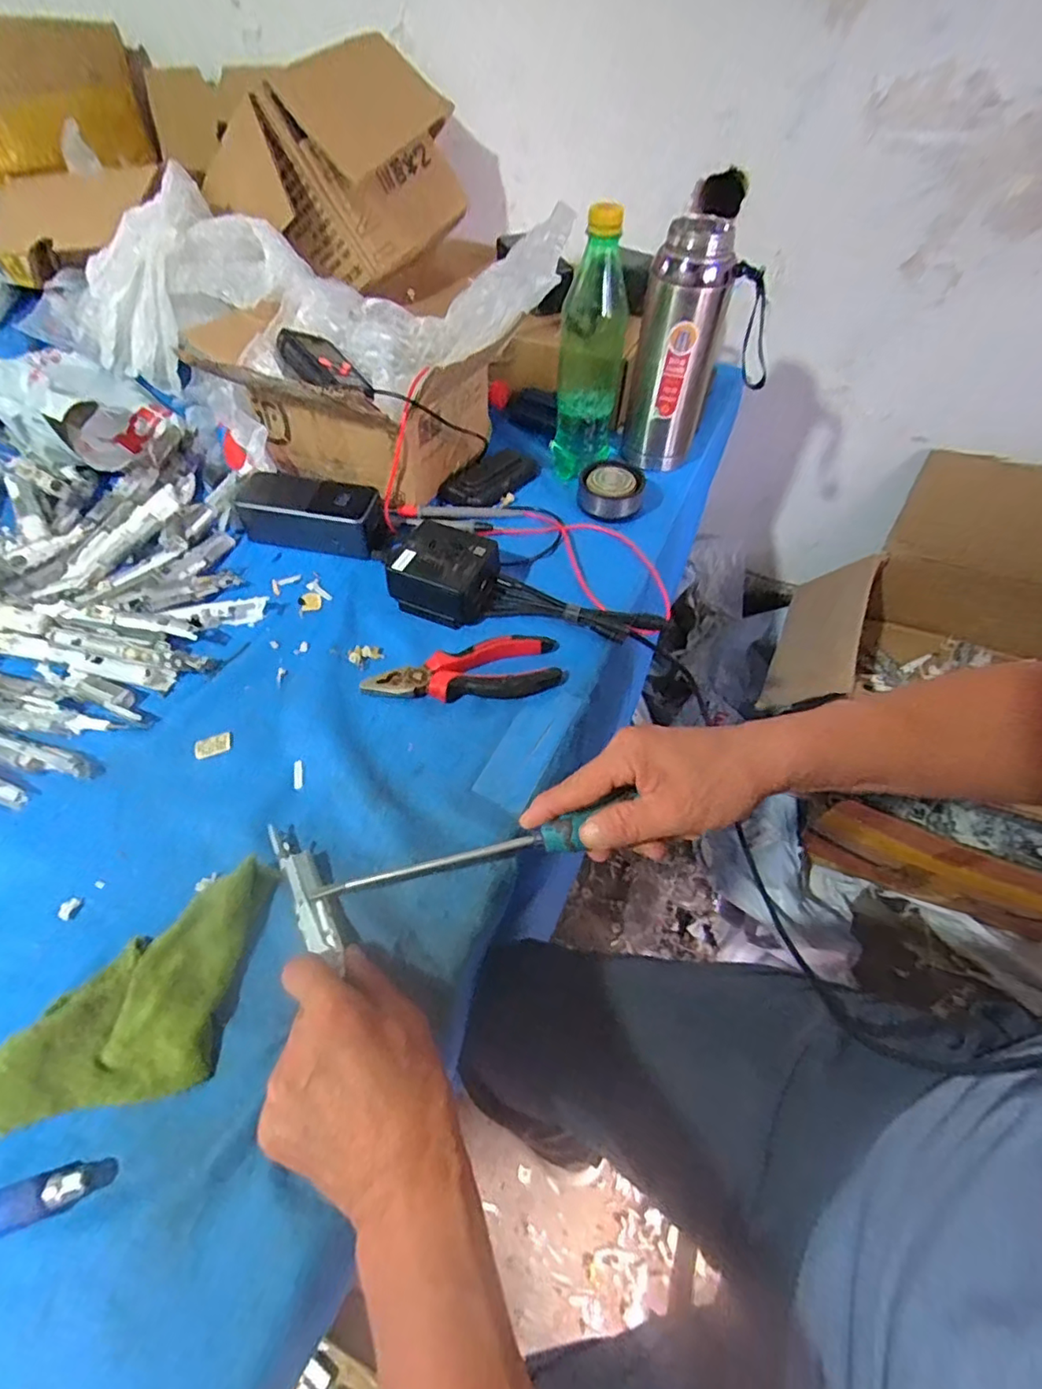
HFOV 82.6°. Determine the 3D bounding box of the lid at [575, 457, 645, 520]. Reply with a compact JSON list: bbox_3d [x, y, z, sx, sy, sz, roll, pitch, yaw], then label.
[{"bbox_3d":[0.095,-0.219,0.623,0.067,0.029,0.063,10,55,6],"label":"lid"}]

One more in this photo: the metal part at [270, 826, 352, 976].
[{"bbox_3d":[-0.135,0.122,0.374,0.023,0.015,0.102,-29,54,-20],"label":"metal part"}]

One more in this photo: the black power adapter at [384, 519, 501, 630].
[{"bbox_3d":[-0.067,-0.107,0.530,0.088,0.045,0.075,15,56,9],"label":"black power adapter"}]

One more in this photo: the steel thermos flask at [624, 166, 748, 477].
[{"bbox_3d":[0.160,-0.353,0.611,0.079,0.222,0.081,9,55,5],"label":"steel thermos flask"}]

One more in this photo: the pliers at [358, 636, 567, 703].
[{"bbox_3d":[-0.044,-0.017,0.479,0.156,0.019,0.051,-11,55,-9],"label":"pliers"}]

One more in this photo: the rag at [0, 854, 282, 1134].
[{"bbox_3d":[-0.201,0.173,0.331,0.081,0.029,0.168,32,60,20],"label":"rag"}]

